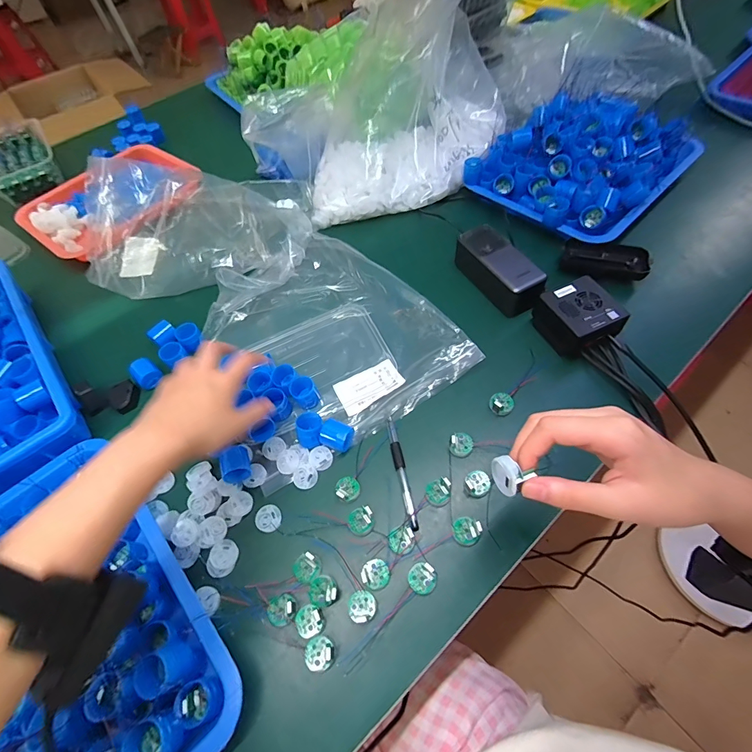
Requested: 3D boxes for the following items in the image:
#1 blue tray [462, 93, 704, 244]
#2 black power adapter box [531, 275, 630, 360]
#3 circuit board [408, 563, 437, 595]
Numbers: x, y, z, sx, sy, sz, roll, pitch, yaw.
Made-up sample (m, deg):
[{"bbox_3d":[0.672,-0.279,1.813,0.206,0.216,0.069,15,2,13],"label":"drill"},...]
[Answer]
[{"bbox_3d":[0.338,-0.350,0.602,0.315,0.075,0.242,-36,62,-17],"label":"blue tray"},{"bbox_3d":[0.245,-0.070,0.477,0.075,0.050,0.081,-20,59,-7],"label":"black power adapter box"},{"bbox_3d":[0.042,0.185,0.355,0.024,0.013,0.026,-28,60,-12],"label":"circuit board"}]

